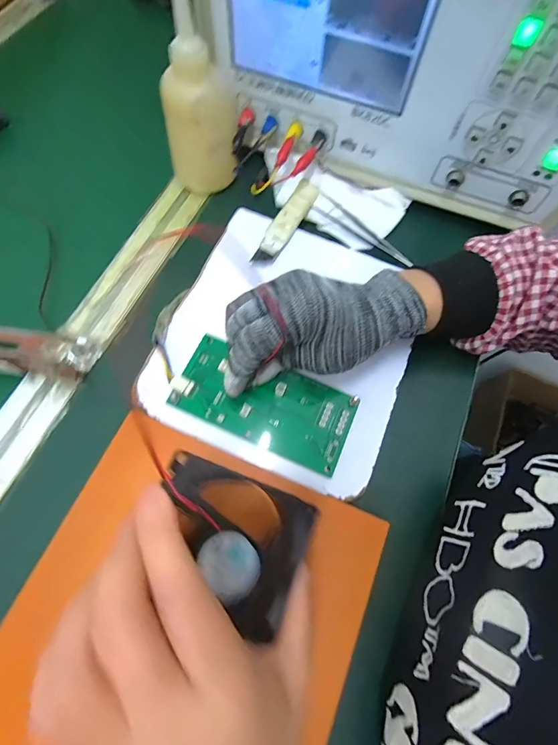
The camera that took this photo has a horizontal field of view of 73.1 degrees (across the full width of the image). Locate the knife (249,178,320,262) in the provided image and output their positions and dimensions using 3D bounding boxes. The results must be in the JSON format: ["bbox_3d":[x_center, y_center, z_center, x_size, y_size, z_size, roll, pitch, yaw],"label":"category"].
[{"bbox_3d":[0.008,-0.142,0.351,0.024,0.007,0.110,23,67,10],"label":"knife"}]

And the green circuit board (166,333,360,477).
[{"bbox_3d":[-0.011,0.022,0.288,0.133,0.009,0.065,21,68,4],"label":"green circuit board"}]

